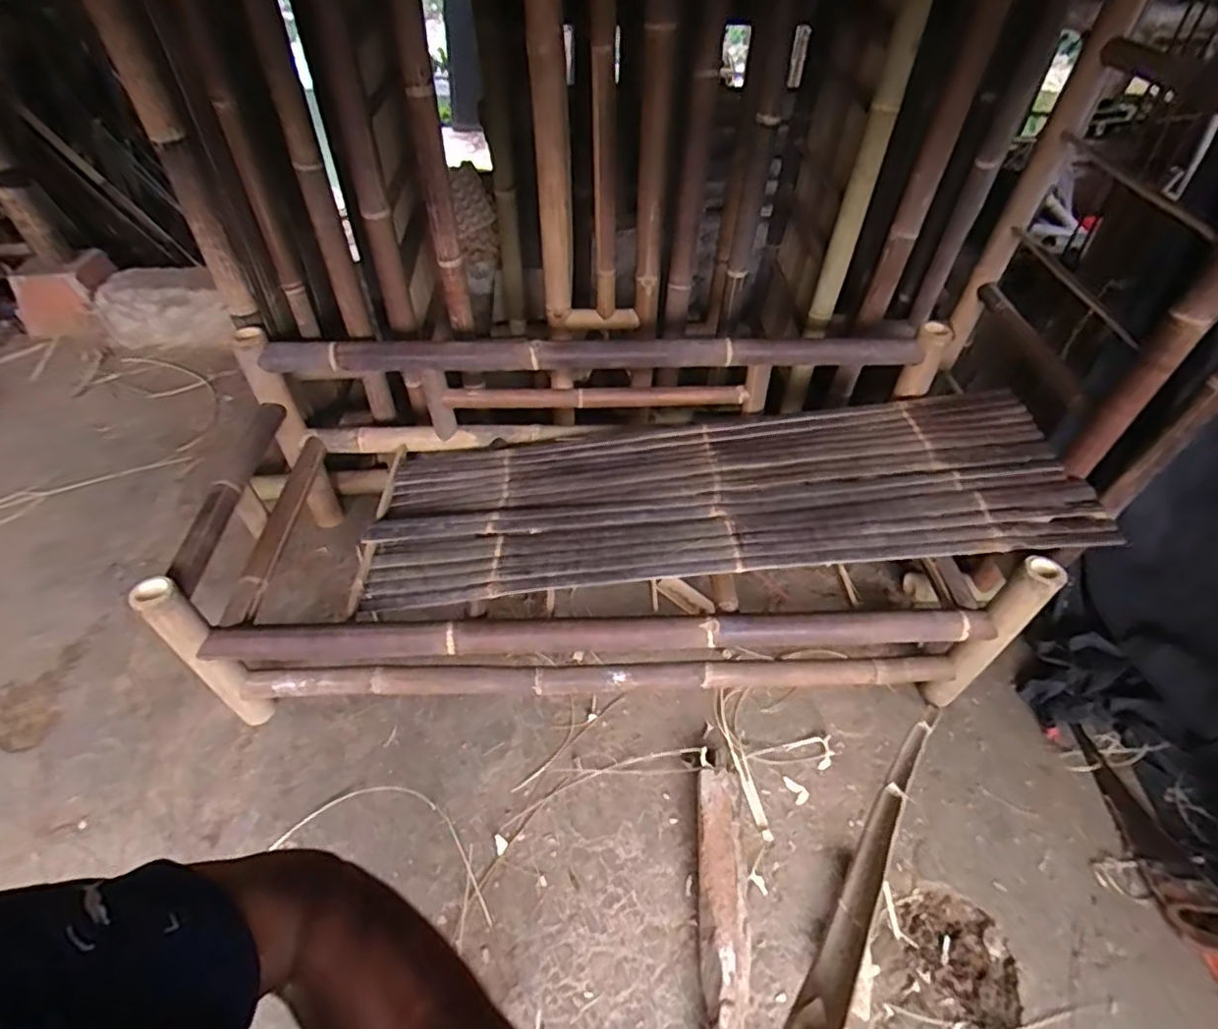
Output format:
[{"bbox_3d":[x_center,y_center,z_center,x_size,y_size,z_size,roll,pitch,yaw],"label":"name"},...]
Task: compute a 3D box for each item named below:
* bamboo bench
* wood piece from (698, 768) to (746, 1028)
[{"bbox_3d":[0.064,-0.088,1.573,1.808,0.532,0.927,-1,47,-3],"label":"bamboo bench"},{"bbox_3d":[0.220,0.732,1.234,0.092,0.057,0.438,4,46,2],"label":"wood piece"}]

